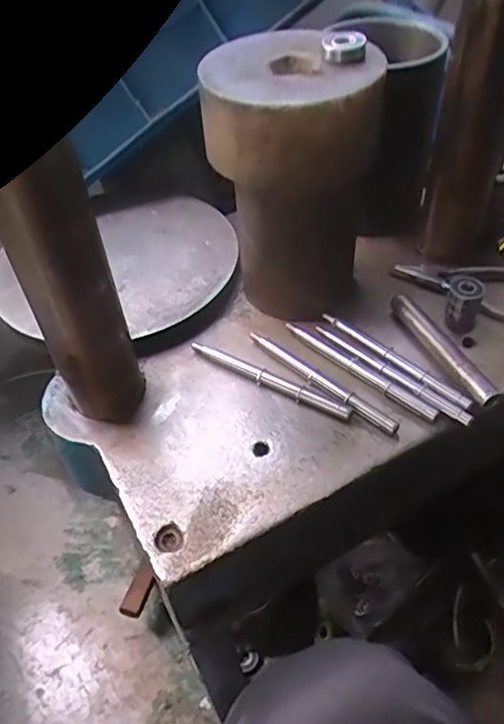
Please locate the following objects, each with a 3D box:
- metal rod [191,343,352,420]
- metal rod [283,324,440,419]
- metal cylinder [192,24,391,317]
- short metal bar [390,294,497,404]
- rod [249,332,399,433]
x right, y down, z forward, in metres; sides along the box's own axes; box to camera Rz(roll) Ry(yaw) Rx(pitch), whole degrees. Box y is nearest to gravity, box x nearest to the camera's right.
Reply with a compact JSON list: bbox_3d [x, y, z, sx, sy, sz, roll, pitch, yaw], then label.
[{"bbox_3d":[0.013,0.015,0.521,0.163,0.007,0.012,23,53,24],"label":"metal rod"},{"bbox_3d":[0.094,0.005,0.522,0.159,0.009,0.010,34,58,30],"label":"metal rod"},{"bbox_3d":[0.036,-0.161,0.530,0.133,0.204,0.132,-2,47,3],"label":"metal cylinder"},{"bbox_3d":[0.170,-0.014,0.526,0.020,0.014,0.142,-19,49,-13],"label":"short metal bar"},{"bbox_3d":[0.058,0.014,0.517,0.015,0.009,0.163,-36,54,-25],"label":"rod"}]

